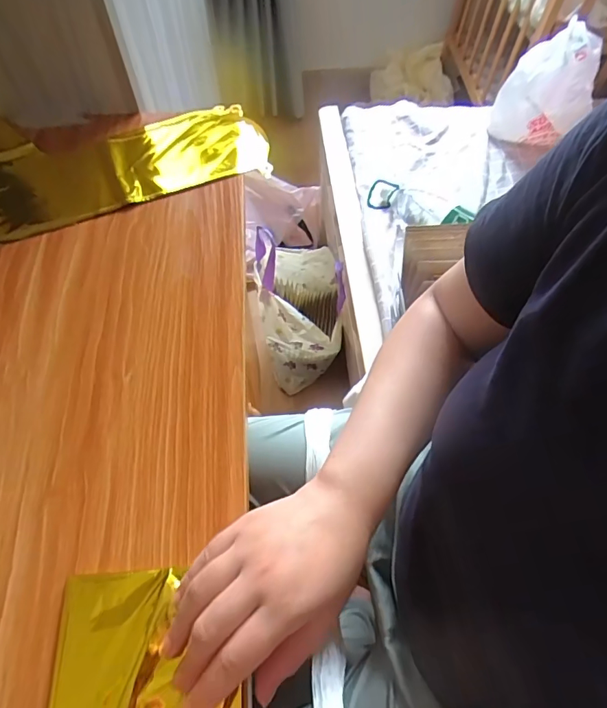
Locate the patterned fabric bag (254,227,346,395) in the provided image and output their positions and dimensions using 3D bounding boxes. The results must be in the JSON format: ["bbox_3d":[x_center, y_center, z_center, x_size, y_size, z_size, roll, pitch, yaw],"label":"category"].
[{"bbox_3d":[-0.008,-0.108,1.152,0.199,0.325,0.264,-4,58,-2],"label":"patterned fabric bag"}]

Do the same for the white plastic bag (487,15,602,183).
[{"bbox_3d":[0.543,-0.575,1.018,0.265,0.226,0.125,-32,64,-18],"label":"white plastic bag"}]

